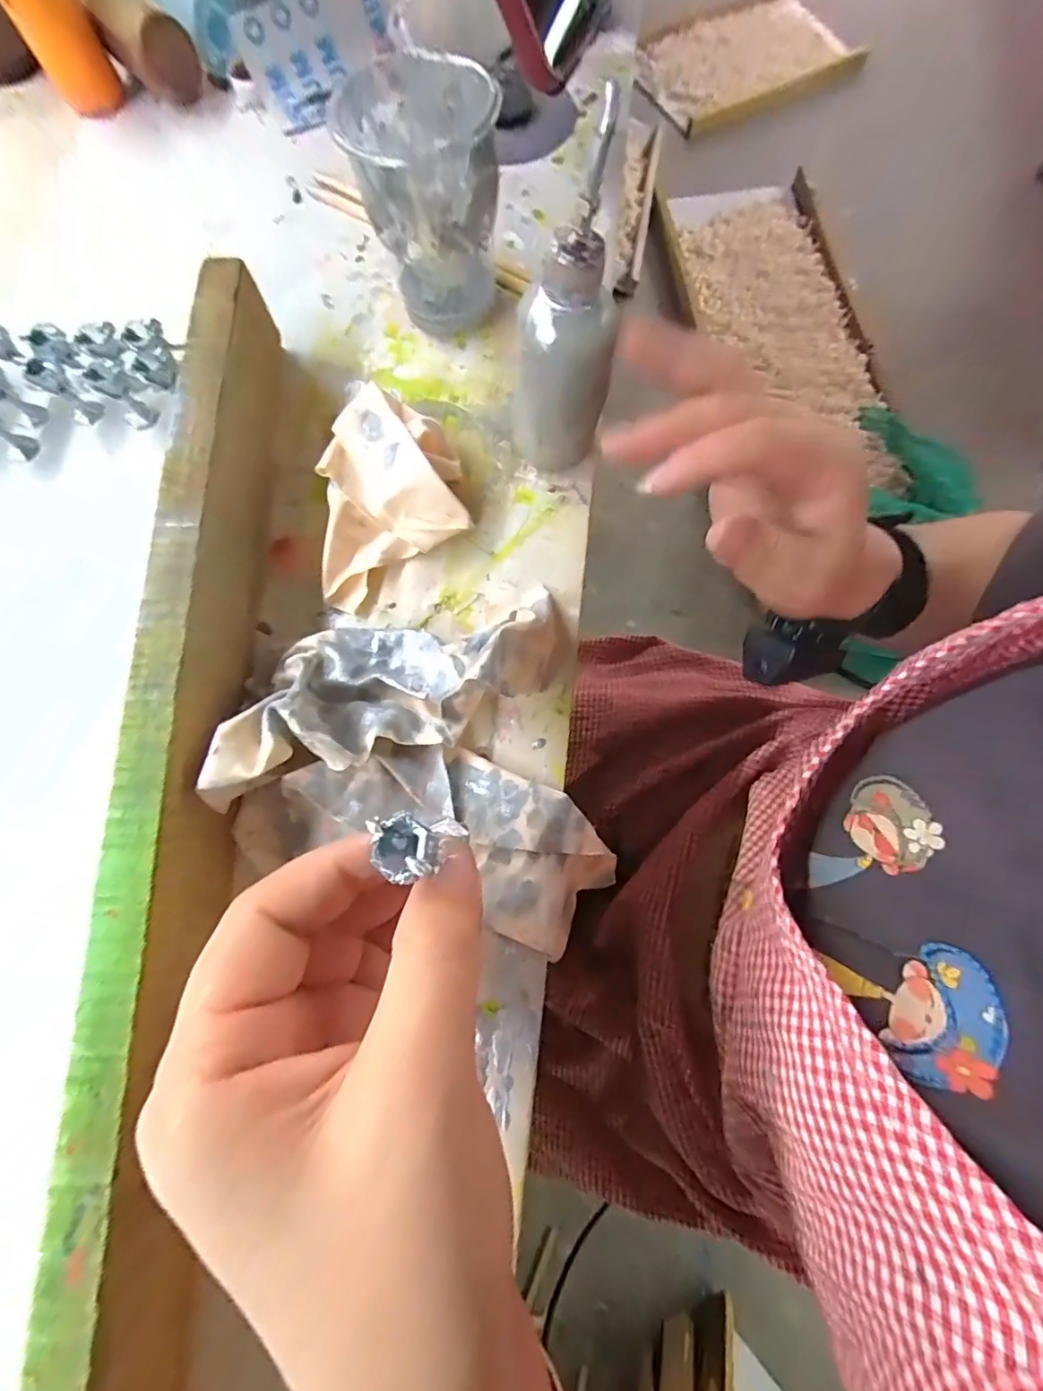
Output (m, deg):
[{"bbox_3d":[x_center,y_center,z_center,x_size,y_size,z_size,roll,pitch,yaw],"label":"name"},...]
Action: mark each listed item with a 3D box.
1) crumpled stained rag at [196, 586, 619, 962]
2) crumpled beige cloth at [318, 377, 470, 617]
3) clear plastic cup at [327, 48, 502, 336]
[{"bbox_3d":[-0.025,0.014,0.199,0.154,0.039,0.141,25,78,7],"label":"crumpled stained rag"},{"bbox_3d":[-0.055,-0.085,0.224,0.059,0.031,0.088,2,76,2],"label":"crumpled beige cloth"},{"bbox_3d":[-0.038,-0.216,0.229,0.057,0.086,0.059,-4,76,0],"label":"clear plastic cup"}]

